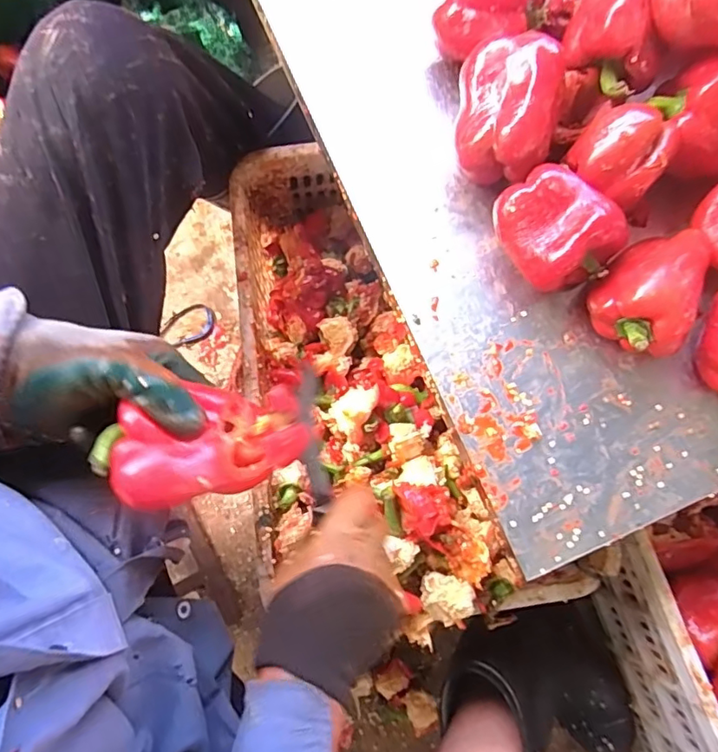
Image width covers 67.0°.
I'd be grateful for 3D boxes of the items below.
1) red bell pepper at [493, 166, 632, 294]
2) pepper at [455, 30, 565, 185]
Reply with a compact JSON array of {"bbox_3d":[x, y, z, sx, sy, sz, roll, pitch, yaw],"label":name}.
[{"bbox_3d":[0.162,-0.121,0.456,0.084,0.077,0.097,-27,81,-6],"label":"red bell pepper"},{"bbox_3d":[0.124,-0.221,0.466,0.083,0.093,0.099,10,79,1],"label":"pepper"}]

